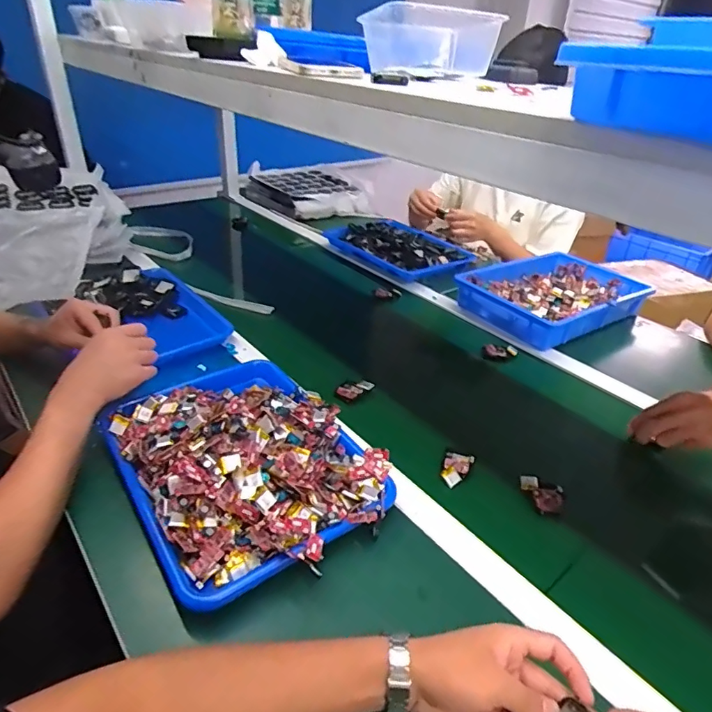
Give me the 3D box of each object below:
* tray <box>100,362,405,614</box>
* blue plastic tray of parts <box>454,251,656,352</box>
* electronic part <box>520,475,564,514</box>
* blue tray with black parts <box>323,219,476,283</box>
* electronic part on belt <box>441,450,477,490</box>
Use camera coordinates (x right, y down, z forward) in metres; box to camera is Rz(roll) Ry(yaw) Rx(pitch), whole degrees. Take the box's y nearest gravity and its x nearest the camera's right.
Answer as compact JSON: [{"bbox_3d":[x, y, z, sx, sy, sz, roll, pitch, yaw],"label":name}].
[{"bbox_3d":[-0.135,0.103,0.594,0.259,0.075,0.344,-18,39,-30],"label":"tray"},{"bbox_3d":[0.417,-0.132,1.060,0.373,0.061,0.271,-19,39,-31],"label":"blue plastic tray of parts"},{"bbox_3d":[0.222,0.168,0.599,0.051,0.023,0.035,18,35,21],"label":"electronic part"},{"bbox_3d":[0.103,-0.285,1.257,0.250,0.040,0.345,-20,39,-32],"label":"blue tray with black parts"},{"bbox_3d":[0.126,0.142,0.635,0.036,0.016,0.056,23,37,27],"label":"electronic part on belt"}]

